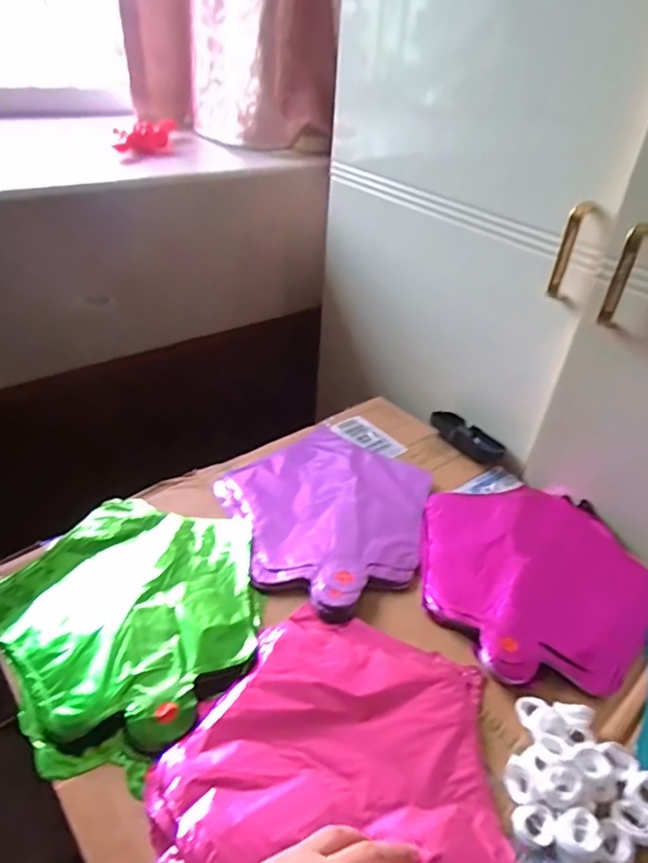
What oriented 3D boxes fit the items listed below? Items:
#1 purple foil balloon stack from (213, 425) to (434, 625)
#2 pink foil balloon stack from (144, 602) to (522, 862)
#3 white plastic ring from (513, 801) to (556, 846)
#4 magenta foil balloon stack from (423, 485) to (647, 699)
[{"bbox_3d":[0.010,0.081,0.626,0.241,0.016,0.233,-24,45,-35],"label":"purple foil balloon stack"},{"bbox_3d":[0.022,0.244,0.414,0.231,0.020,0.232,21,38,20],"label":"pink foil balloon stack"},{"bbox_3d":[0.147,0.272,0.385,0.025,0.008,0.024,4,35,-3],"label":"white plastic ring"},{"bbox_3d":[0.217,0.138,0.576,0.254,0.021,0.238,-19,42,-31],"label":"magenta foil balloon stack"}]

